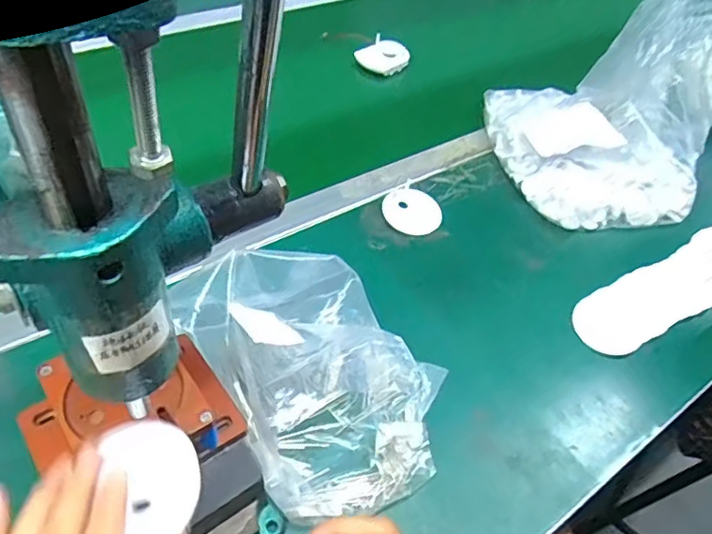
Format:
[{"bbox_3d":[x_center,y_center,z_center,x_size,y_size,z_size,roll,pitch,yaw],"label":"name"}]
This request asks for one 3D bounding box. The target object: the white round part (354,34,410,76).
[{"bbox_3d":[0.041,-0.307,0.825,0.059,0.028,0.066,35,52,23],"label":"white round part"}]

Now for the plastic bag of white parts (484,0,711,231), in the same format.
[{"bbox_3d":[0.301,-0.198,0.670,0.252,0.209,0.234,-6,49,-13],"label":"plastic bag of white parts"}]

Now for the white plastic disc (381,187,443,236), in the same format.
[{"bbox_3d":[0.061,-0.059,0.608,0.062,0.006,0.057,5,62,-9],"label":"white plastic disc"}]

